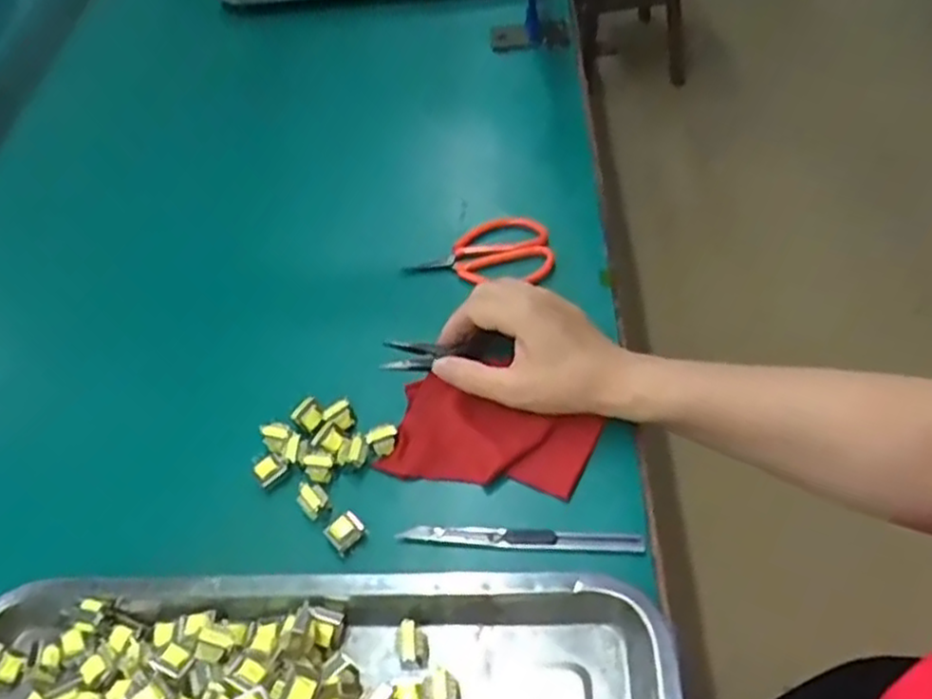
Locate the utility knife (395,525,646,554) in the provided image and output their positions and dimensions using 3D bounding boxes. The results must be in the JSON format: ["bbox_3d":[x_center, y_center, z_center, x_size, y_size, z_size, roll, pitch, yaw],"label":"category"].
[{"bbox_3d":[0.033,0.109,0.441,0.139,0.008,0.013,1,51,6],"label":"utility knife"}]

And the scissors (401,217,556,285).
[{"bbox_3d":[0.010,-0.075,0.592,0.110,0.022,0.064,-13,51,-5],"label":"scissors"}]

